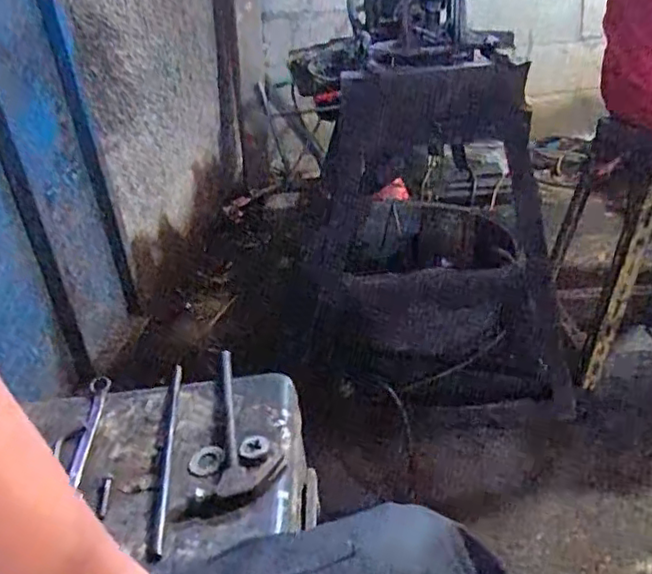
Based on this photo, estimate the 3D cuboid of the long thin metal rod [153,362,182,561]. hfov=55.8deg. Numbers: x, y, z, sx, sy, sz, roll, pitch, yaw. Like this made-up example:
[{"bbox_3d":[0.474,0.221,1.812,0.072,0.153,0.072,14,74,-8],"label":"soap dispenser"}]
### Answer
[{"bbox_3d":[-0.195,0.198,0.765,0.015,0.012,0.316,-8,28,-5],"label":"long thin metal rod"}]

